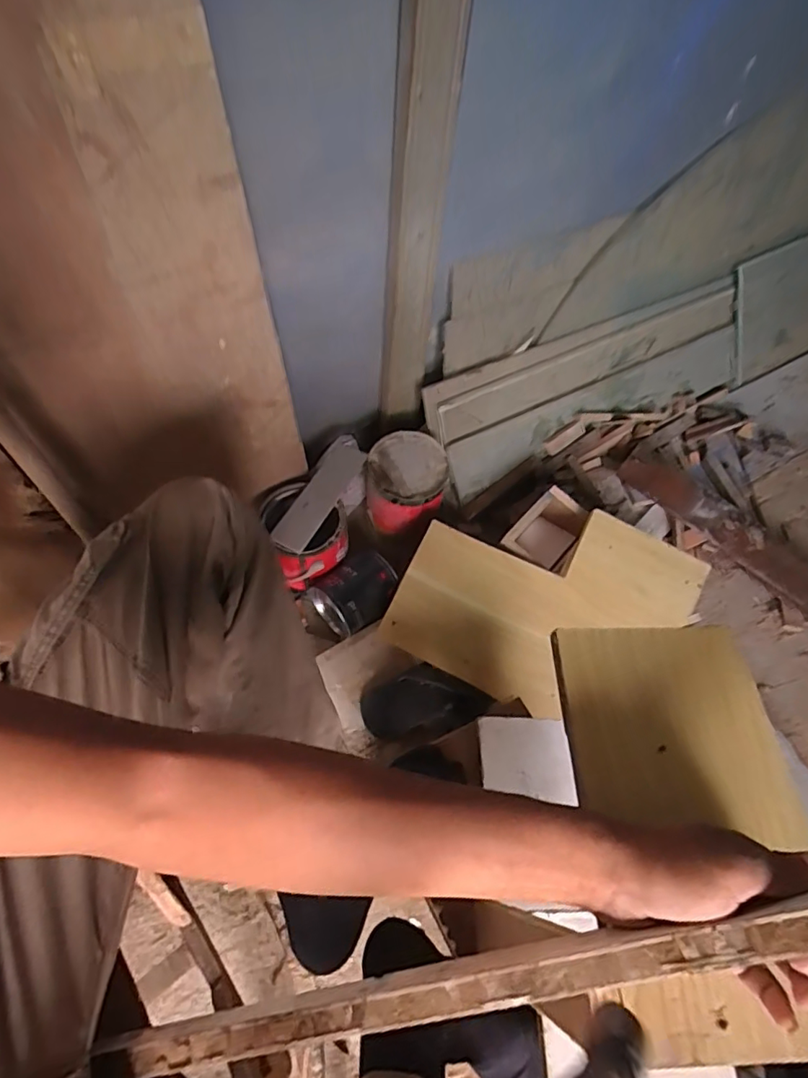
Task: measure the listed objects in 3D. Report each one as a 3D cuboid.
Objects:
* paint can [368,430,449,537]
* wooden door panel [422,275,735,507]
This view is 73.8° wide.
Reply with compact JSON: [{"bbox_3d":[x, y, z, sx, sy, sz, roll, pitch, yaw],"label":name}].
[{"bbox_3d":[0.003,-0.110,1.058,0.149,0.126,0.157,9,59,0],"label":"paint can"},{"bbox_3d":[0.443,-0.352,1.205,0.865,0.240,0.020,-25,22,-18],"label":"wooden door panel"}]

